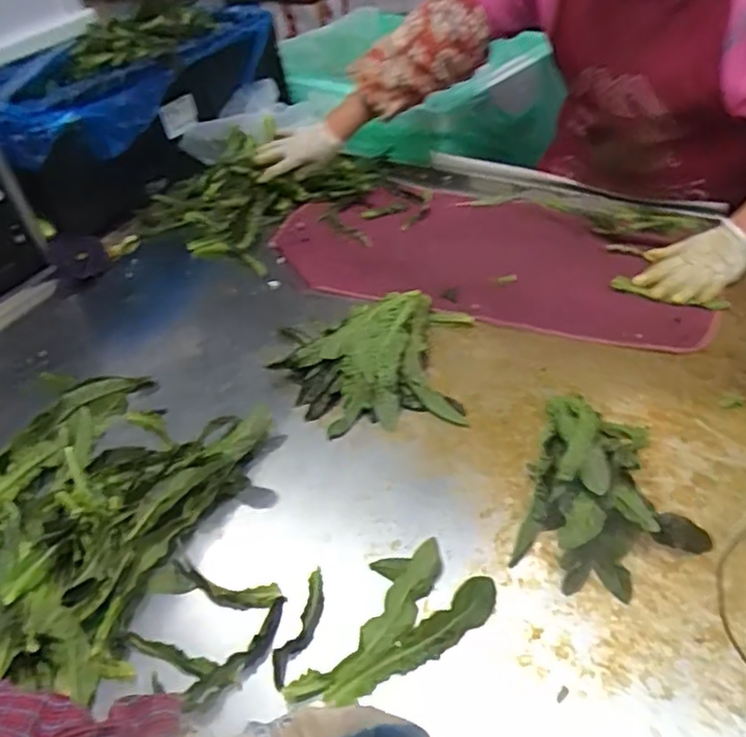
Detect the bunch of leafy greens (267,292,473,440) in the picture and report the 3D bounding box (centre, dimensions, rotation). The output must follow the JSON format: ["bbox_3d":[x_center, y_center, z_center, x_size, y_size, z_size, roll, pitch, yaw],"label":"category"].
[{"bbox_3d":[-0.003,-0.016,0.829,0.248,0.048,0.227,-4,43,6],"label":"bunch of leafy greens"}]

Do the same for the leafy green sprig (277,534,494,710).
[{"bbox_3d":[0.004,0.219,0.582,0.200,0.023,0.111,-25,45,-16],"label":"leafy green sprig"}]

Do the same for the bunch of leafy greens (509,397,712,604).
[{"bbox_3d":[0.240,0.115,0.635,0.168,0.068,0.214,12,47,18],"label":"bunch of leafy greens"}]

